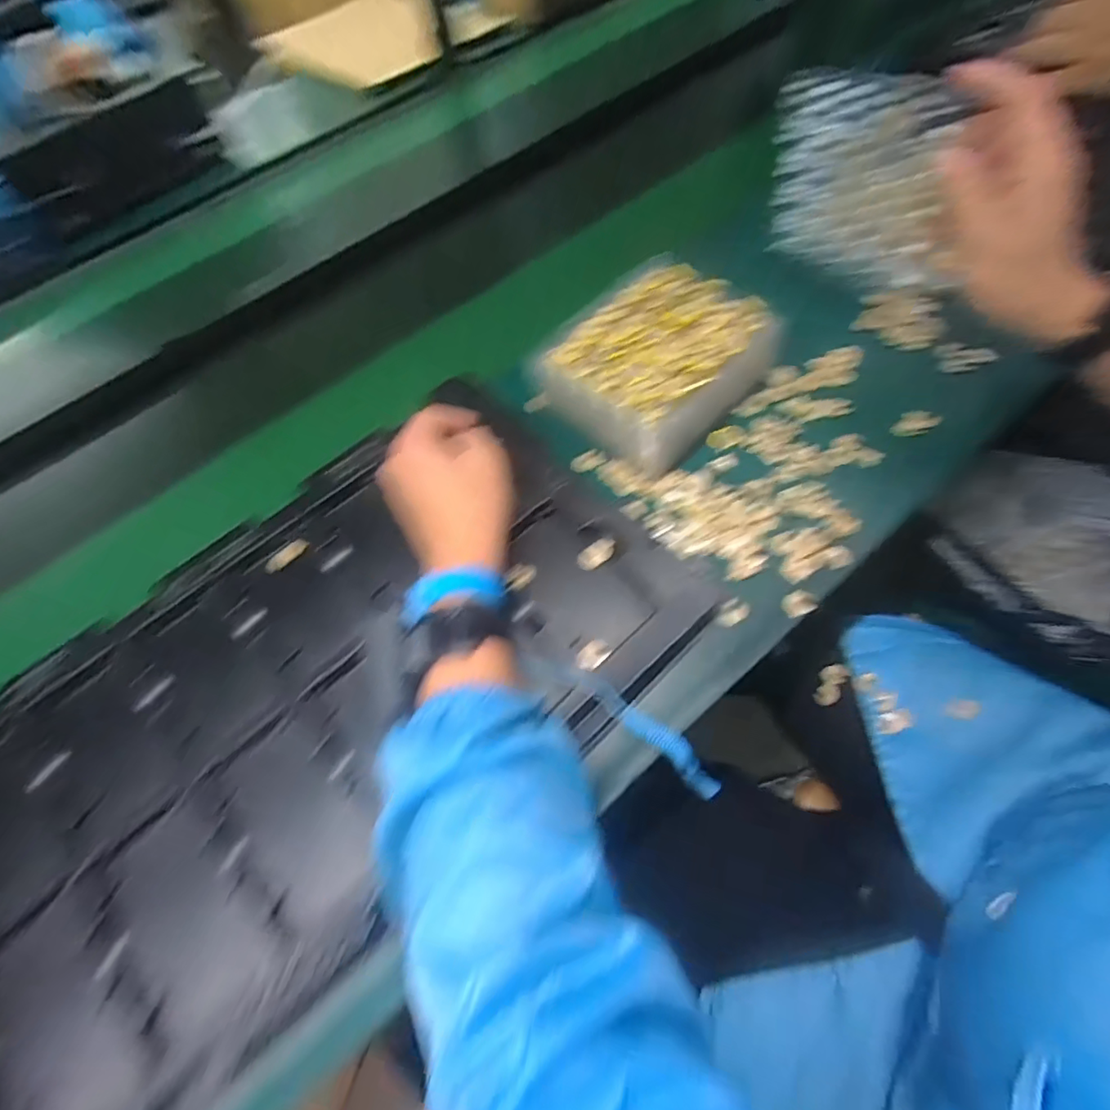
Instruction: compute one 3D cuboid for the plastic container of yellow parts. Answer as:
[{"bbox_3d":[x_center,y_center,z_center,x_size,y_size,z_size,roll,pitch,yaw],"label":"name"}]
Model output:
[{"bbox_3d":[0.089,-0.169,0.496,0.148,0.067,0.177,40,72,24],"label":"plastic container of yellow parts"}]

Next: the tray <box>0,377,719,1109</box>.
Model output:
[{"bbox_3d":[-0.178,0.099,0.403,0.541,0.027,0.313,-38,64,-17],"label":"tray"}]

